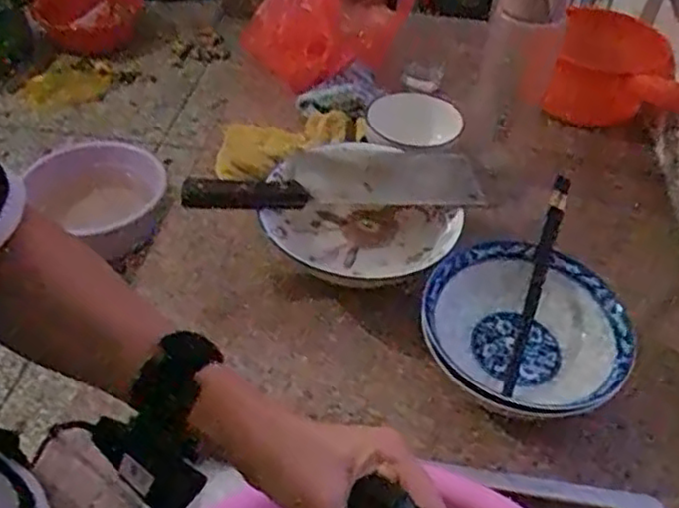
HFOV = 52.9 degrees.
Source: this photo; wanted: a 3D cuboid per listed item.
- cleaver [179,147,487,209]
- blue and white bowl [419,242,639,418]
[{"bbox_3d":[-0.006,-0.082,0.690,0.285,0.023,0.097,-2,44,-5],"label":"cleaver"},{"bbox_3d":[0.159,0.081,0.606,0.169,0.083,0.165,2,44,-2],"label":"blue and white bowl"}]

